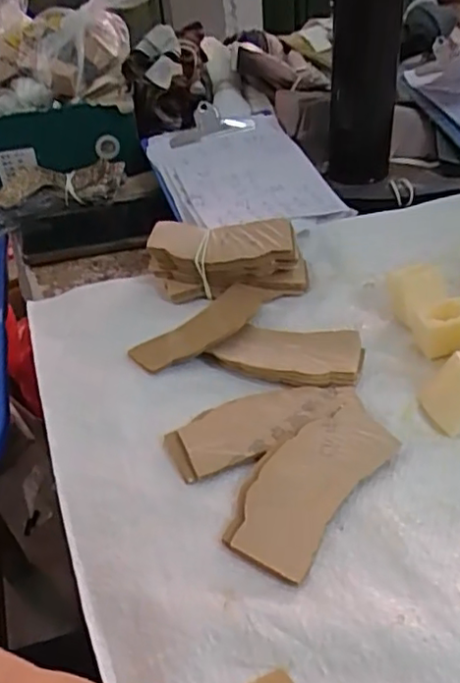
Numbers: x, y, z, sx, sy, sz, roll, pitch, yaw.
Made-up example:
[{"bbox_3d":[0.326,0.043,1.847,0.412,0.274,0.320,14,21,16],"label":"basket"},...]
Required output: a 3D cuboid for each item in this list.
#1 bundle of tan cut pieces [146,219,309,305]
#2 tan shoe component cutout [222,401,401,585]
[{"bbox_3d":[-0.002,-0.067,0.499,0.126,0.041,0.057,2,39,9],"label":"bundle of tan cut pieces"},{"bbox_3d":[0.044,0.075,0.342,0.053,0.012,0.115,23,46,31],"label":"tan shoe component cutout"}]

